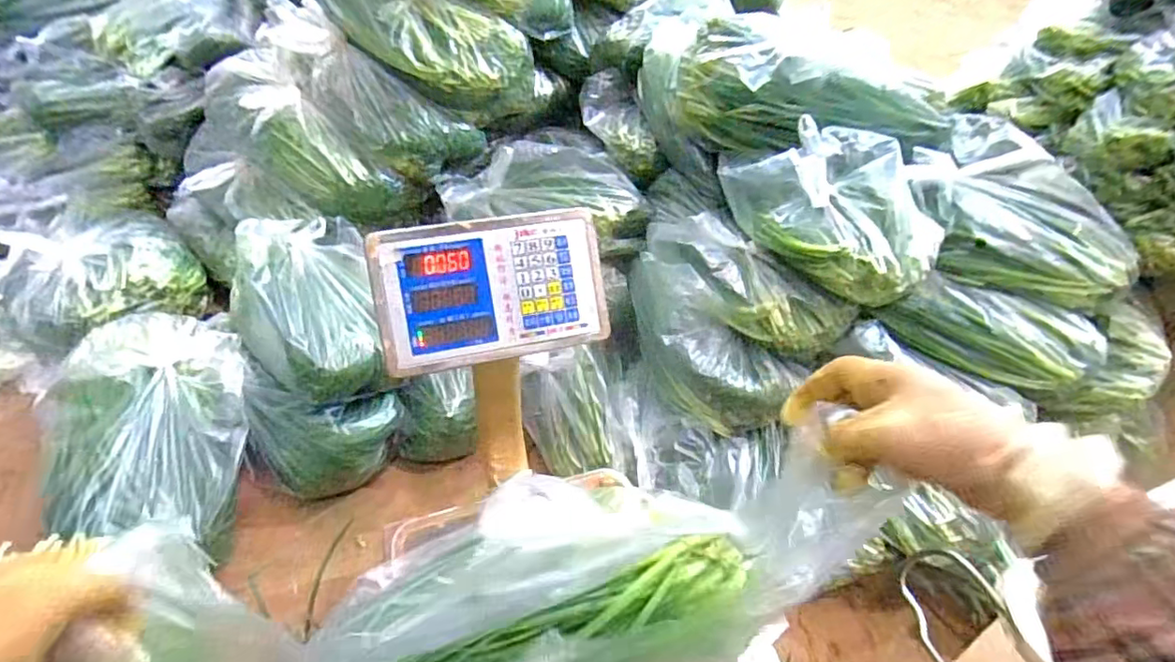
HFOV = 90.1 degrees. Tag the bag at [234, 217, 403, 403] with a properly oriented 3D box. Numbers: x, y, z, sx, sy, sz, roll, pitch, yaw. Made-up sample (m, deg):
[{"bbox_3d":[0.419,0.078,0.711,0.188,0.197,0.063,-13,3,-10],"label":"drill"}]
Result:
[{"bbox_3d":[-0.474,-0.063,0.990,0.244,0.155,0.401,-20,47,-24],"label":"bag"}]

